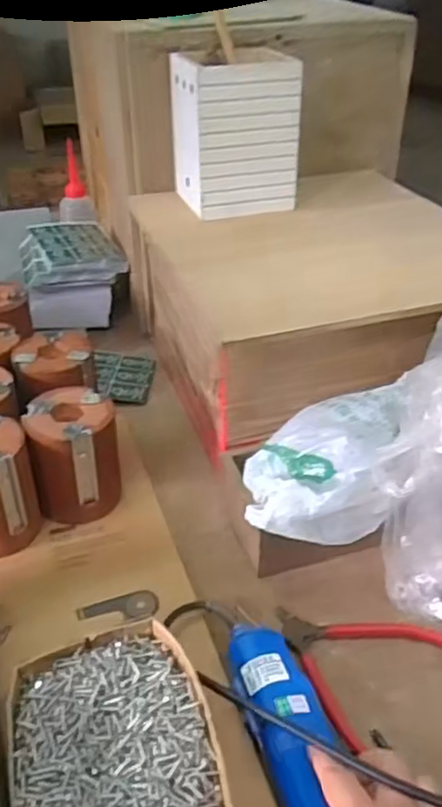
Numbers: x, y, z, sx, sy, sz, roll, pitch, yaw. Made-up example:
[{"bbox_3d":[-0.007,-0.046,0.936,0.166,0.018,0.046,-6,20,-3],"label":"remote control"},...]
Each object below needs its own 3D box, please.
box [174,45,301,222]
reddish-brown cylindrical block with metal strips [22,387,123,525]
[{"bbox_3d":[0.014,-0.289,0.723,0.111,0.140,0.107,-10,37,-15],"label":"box"},{"bbox_3d":[-0.134,0.048,0.621,0.077,0.100,0.074,-11,37,-15],"label":"reddish-brown cylindrical block with metal strips"}]

